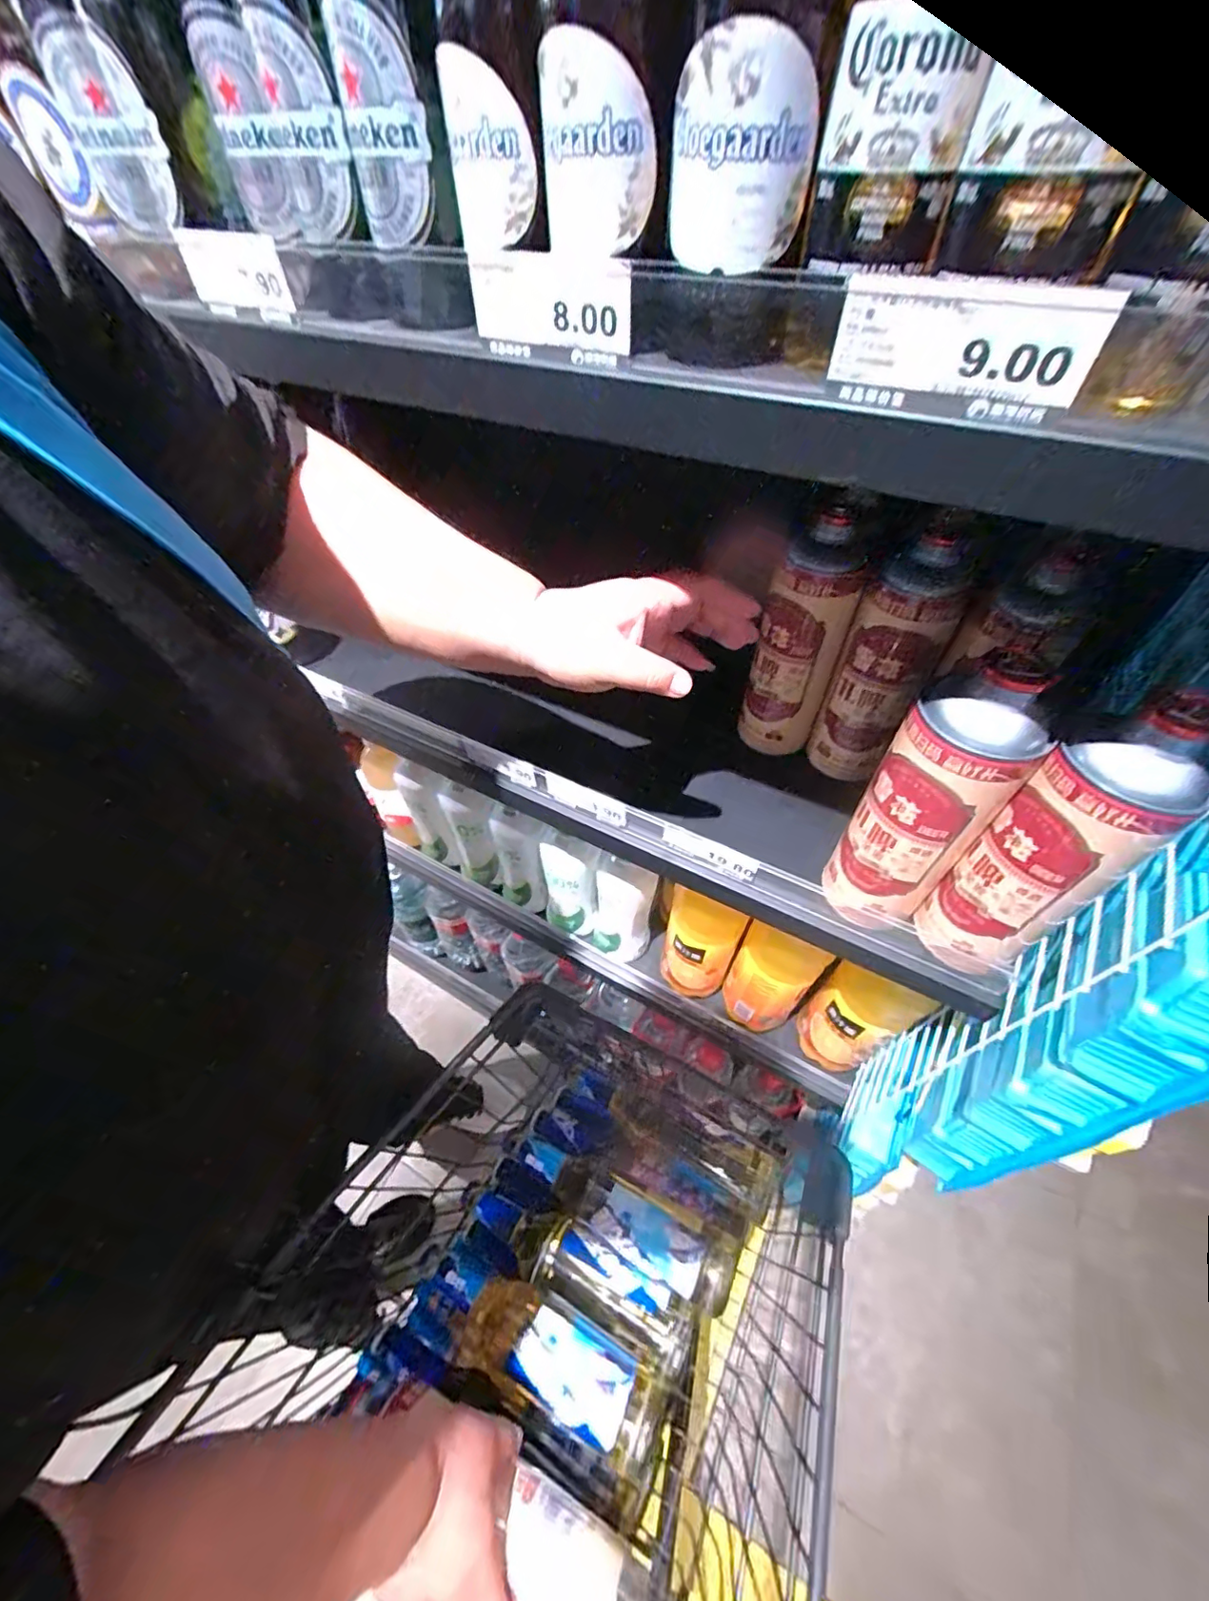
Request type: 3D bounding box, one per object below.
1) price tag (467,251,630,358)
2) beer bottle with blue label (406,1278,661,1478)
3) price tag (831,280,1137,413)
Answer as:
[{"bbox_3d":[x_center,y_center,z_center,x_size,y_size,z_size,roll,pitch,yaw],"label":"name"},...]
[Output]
[{"bbox_3d":[-0.028,-0.246,0.273,0.091,0.034,0.006,25,51,20],"label":"price tag"},{"bbox_3d":[-0.071,0.553,0.557,0.264,0.082,0.093,18,55,20],"label":"beer bottle with blue label"},{"bbox_3d":[0.133,-0.173,0.209,0.089,0.032,0.009,23,57,18],"label":"price tag"}]

